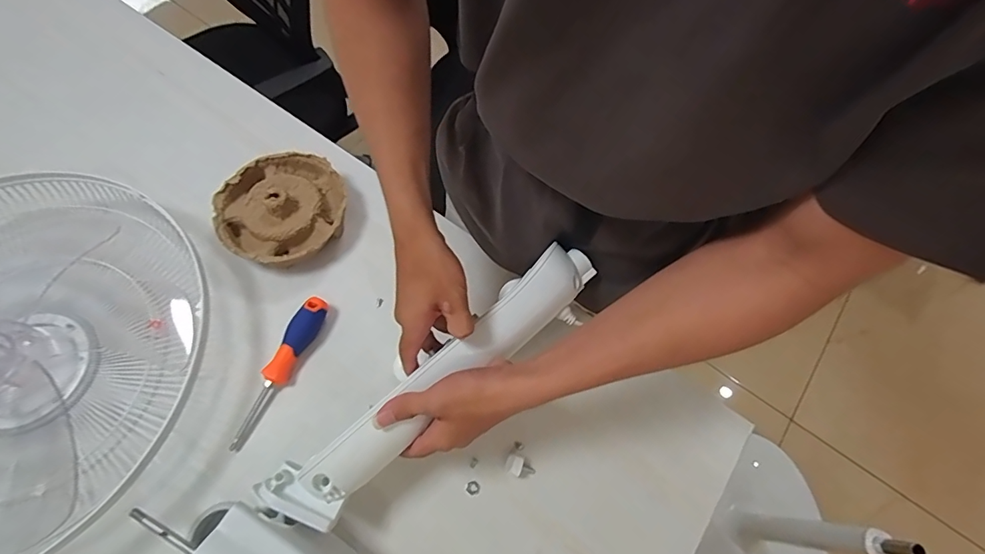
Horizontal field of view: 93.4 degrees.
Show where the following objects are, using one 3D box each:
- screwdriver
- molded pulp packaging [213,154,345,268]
[{"bbox_3d":[-0.250,0.105,0.539,0.029,0.028,0.179,26,66,9],"label":"screwdriver"},{"bbox_3d":[-0.274,-0.090,0.615,0.153,0.055,0.160,1,64,-3],"label":"molded pulp packaging"}]

